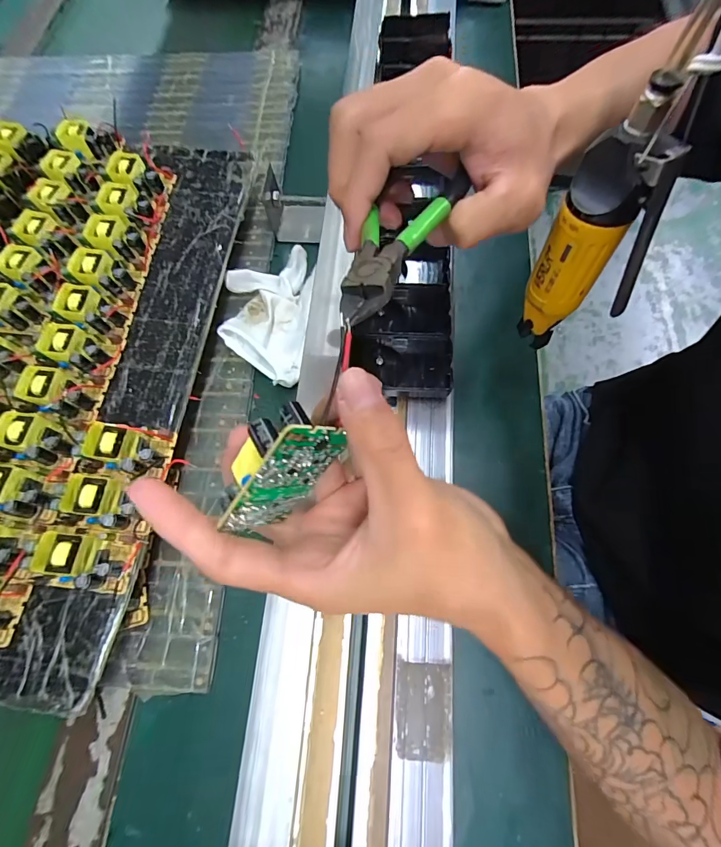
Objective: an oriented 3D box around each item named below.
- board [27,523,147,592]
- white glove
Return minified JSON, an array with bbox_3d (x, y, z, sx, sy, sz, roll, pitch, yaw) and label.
[{"bbox_3d":[-0.177,0.087,0.252,0.054,0.021,0.036,6,70,3],"label":"board"},{"bbox_3d":[-0.082,-0.107,0.354,0.073,0.026,0.140,7,70,3],"label":"white glove"}]

